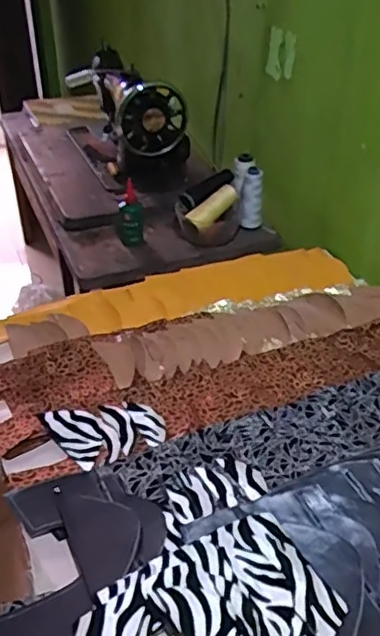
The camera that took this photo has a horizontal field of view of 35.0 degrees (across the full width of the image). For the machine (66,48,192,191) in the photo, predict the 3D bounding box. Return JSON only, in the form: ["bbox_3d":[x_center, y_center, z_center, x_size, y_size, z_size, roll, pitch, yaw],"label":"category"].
[{"bbox_3d":[-0.147,-0.432,1.297,0.164,0.223,0.388,-14,40,-18],"label":"machine"}]

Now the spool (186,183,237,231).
[{"bbox_3d":[0.042,-0.201,1.090,0.108,0.030,0.034,-42,52,-17],"label":"spool"}]

